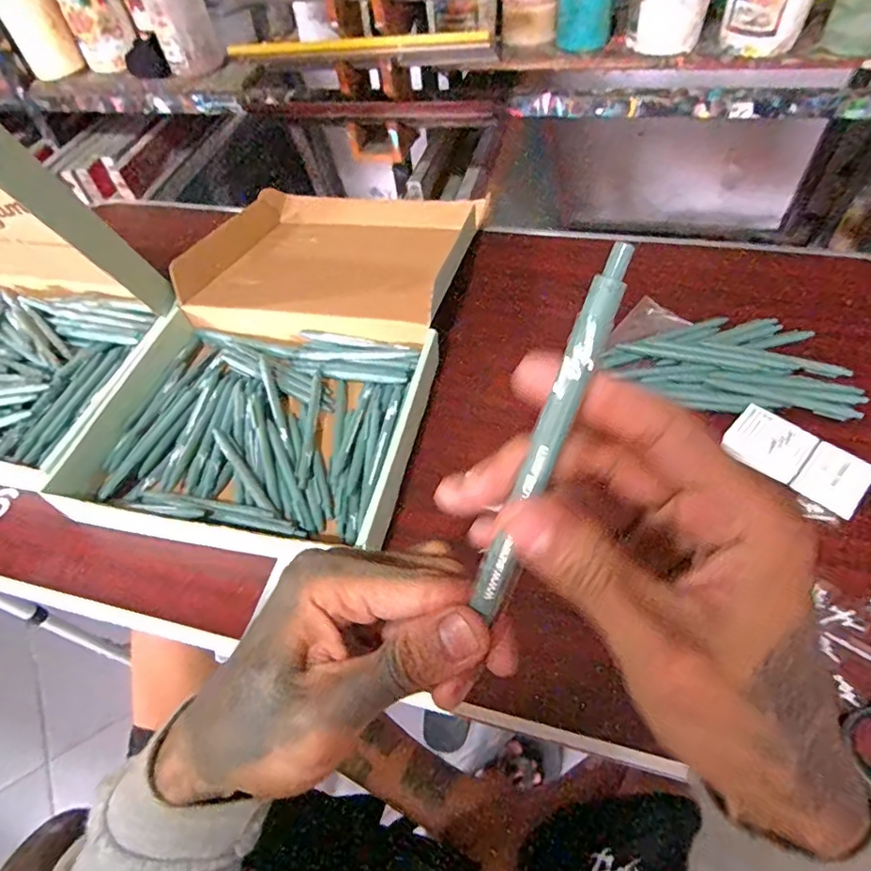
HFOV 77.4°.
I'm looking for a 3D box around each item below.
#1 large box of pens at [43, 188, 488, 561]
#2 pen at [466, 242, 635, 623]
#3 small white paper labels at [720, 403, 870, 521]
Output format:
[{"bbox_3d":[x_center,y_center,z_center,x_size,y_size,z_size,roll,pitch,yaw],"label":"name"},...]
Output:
[{"bbox_3d":[-0.155,-0.121,0.622,0.328,0.083,0.524,8,55,11],"label":"large box of pens"},{"bbox_3d":[0.036,0.004,0.175,0.010,0.128,0.006,25,17,21],"label":"pen"},{"bbox_3d":[0.322,0.020,0.486,0.114,0.015,0.058,37,65,27],"label":"small white paper labels"}]

